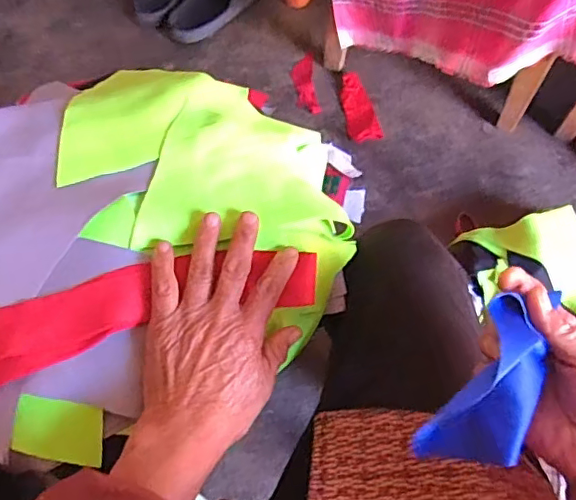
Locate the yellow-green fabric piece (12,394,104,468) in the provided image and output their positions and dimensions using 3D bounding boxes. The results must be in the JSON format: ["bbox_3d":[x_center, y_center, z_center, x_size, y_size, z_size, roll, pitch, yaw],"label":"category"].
[{"bbox_3d":[-0.152,0.121,0.374,0.059,0.004,0.037,14,85,-10],"label":"yellow-green fabric piece"}]

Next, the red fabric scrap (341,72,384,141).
[{"bbox_3d":[0.135,-0.276,1.060,0.059,0.019,0.151,-9,65,-3],"label":"red fabric scrap"}]

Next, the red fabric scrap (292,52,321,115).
[{"bbox_3d":[0.035,-0.320,1.077,0.045,0.014,0.125,-9,77,-3],"label":"red fabric scrap"}]

